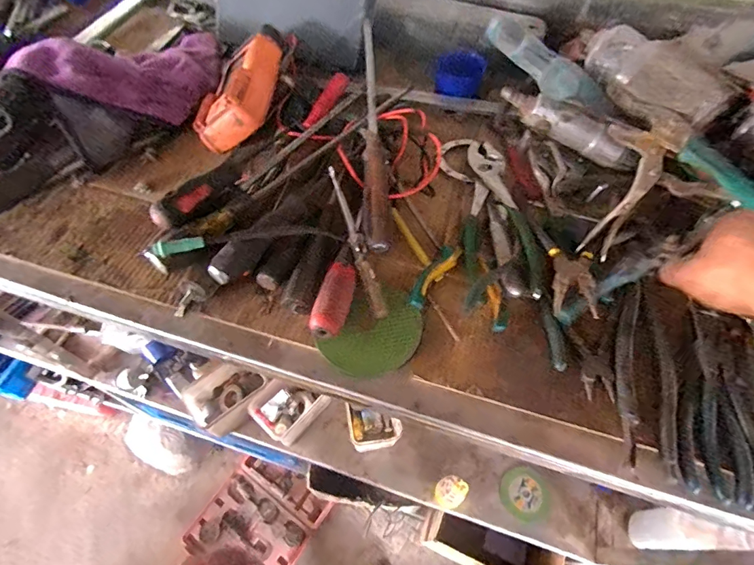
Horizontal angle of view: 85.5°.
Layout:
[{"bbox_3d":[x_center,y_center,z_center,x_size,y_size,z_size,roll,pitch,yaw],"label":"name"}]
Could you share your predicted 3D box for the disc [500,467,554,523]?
[{"bbox_3d":[0.302,0.431,0.828,0.099,0.004,0.095,-3,75,10],"label":"disc"}]

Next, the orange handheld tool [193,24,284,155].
[{"bbox_3d":[-0.163,-0.254,0.515,0.082,0.058,0.178,14,72,10],"label":"orange handheld tool"}]

